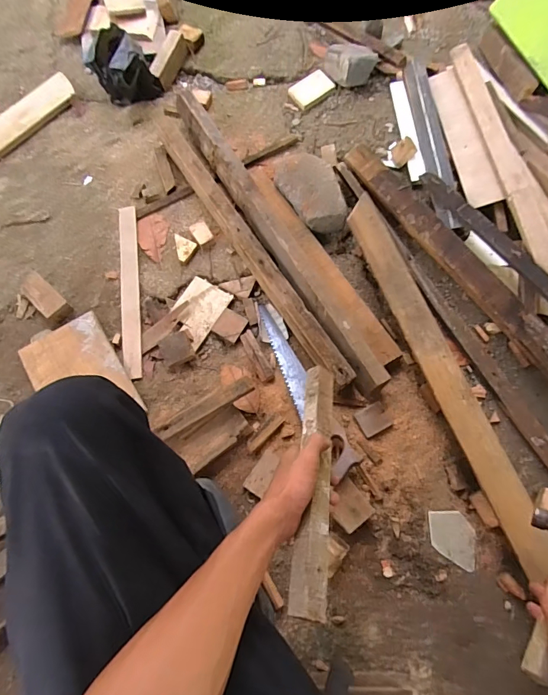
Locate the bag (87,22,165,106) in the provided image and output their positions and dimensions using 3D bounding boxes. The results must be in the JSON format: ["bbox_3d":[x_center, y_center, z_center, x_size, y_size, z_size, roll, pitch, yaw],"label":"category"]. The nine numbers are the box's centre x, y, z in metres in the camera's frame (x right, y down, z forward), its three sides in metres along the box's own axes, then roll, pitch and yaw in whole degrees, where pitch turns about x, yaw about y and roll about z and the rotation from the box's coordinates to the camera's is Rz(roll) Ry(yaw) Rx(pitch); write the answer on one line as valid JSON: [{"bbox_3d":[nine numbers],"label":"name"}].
[{"bbox_3d":[-0.395,-0.749,1.100,0.108,0.131,0.154,28,71,12],"label":"bag"}]

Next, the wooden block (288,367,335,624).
[{"bbox_3d":[0.050,0.149,0.498,0.039,0.021,0.303,6,50,4],"label":"wooden block"}]

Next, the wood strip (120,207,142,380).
[{"bbox_3d":[-0.324,-0.139,0.929,0.040,0.010,0.435,-9,68,-2],"label":"wood strip"}]

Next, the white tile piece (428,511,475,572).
[{"bbox_3d":[0.316,0.339,0.724,0.074,0.011,0.092,0,68,1],"label":"white tile piece"}]

